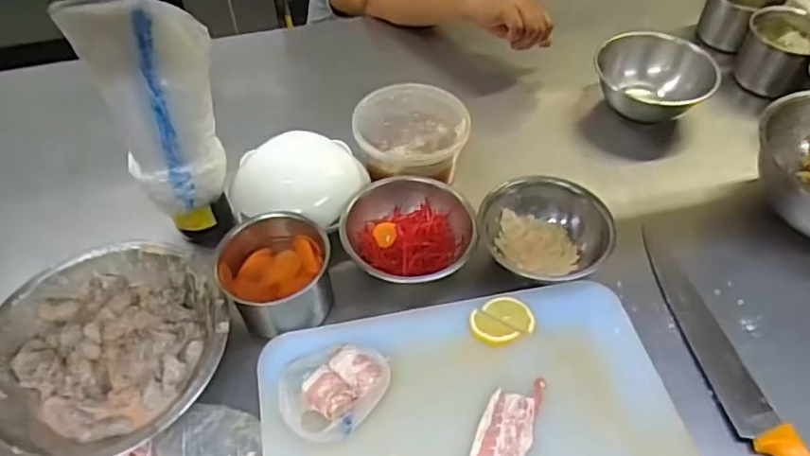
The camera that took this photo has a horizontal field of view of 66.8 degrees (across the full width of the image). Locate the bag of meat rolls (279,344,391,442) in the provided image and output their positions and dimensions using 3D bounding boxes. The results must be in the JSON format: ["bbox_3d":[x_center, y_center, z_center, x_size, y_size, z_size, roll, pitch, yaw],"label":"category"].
[{"bbox_3d":[-0.070,0.153,0.591,0.090,0.029,0.102,27,56,23],"label":"bag of meat rolls"}]

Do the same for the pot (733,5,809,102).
[{"bbox_3d":[0.600,-0.276,0.979,0.115,0.106,0.130,33,59,26],"label":"pot"}]

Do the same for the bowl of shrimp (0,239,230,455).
[{"bbox_3d":[-0.309,0.129,0.646,0.240,0.068,0.236,-1,50,1],"label":"bowl of shrimp"}]

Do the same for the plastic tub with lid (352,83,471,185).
[{"bbox_3d":[0.010,-0.116,0.815,0.143,0.088,0.121,-12,51,-8],"label":"plastic tub with lid"}]

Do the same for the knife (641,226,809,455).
[{"bbox_3d":[0.339,0.155,0.636,0.047,0.030,0.387,-11,51,-7],"label":"knife"}]

